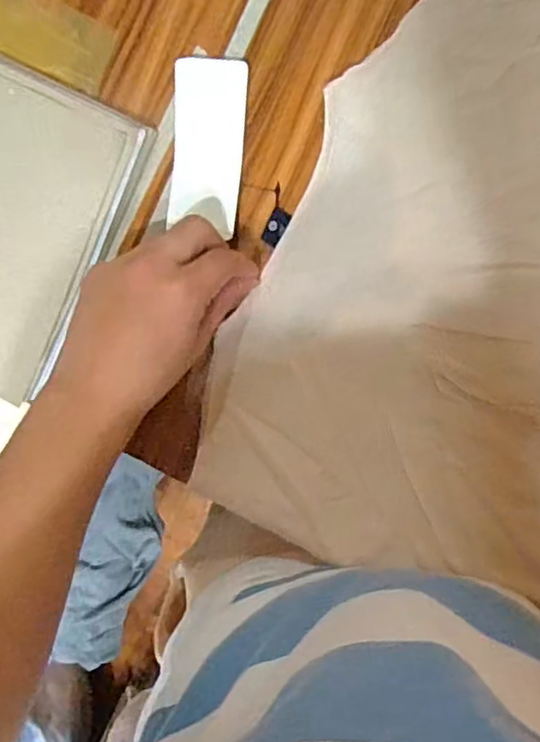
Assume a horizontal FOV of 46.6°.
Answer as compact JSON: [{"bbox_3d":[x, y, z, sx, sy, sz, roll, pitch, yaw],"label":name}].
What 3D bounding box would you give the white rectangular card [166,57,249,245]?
[{"bbox_3d":[-0.042,-0.153,0.425,0.049,0.012,0.110,4,96,2],"label":"white rectangular card"}]

